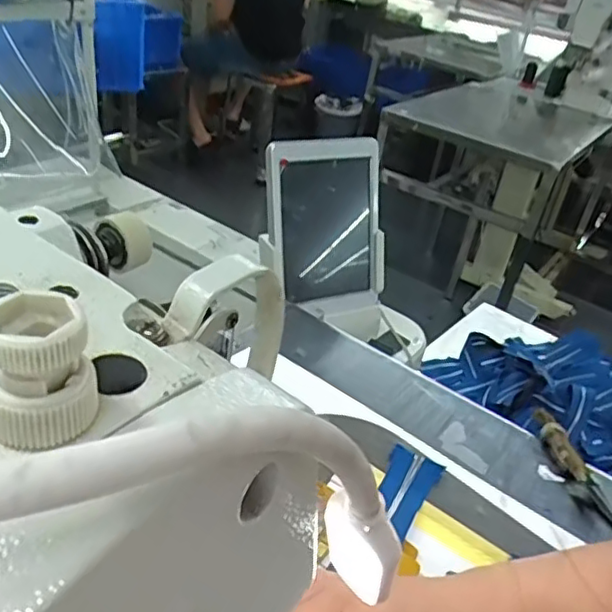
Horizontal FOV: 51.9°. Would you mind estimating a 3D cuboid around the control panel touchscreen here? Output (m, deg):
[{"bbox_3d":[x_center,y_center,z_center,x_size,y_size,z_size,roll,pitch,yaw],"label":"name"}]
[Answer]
[{"bbox_3d":[0.028,-0.098,0.771,0.159,0.206,0.027,-12,21,-31],"label":"control panel touchscreen"}]

